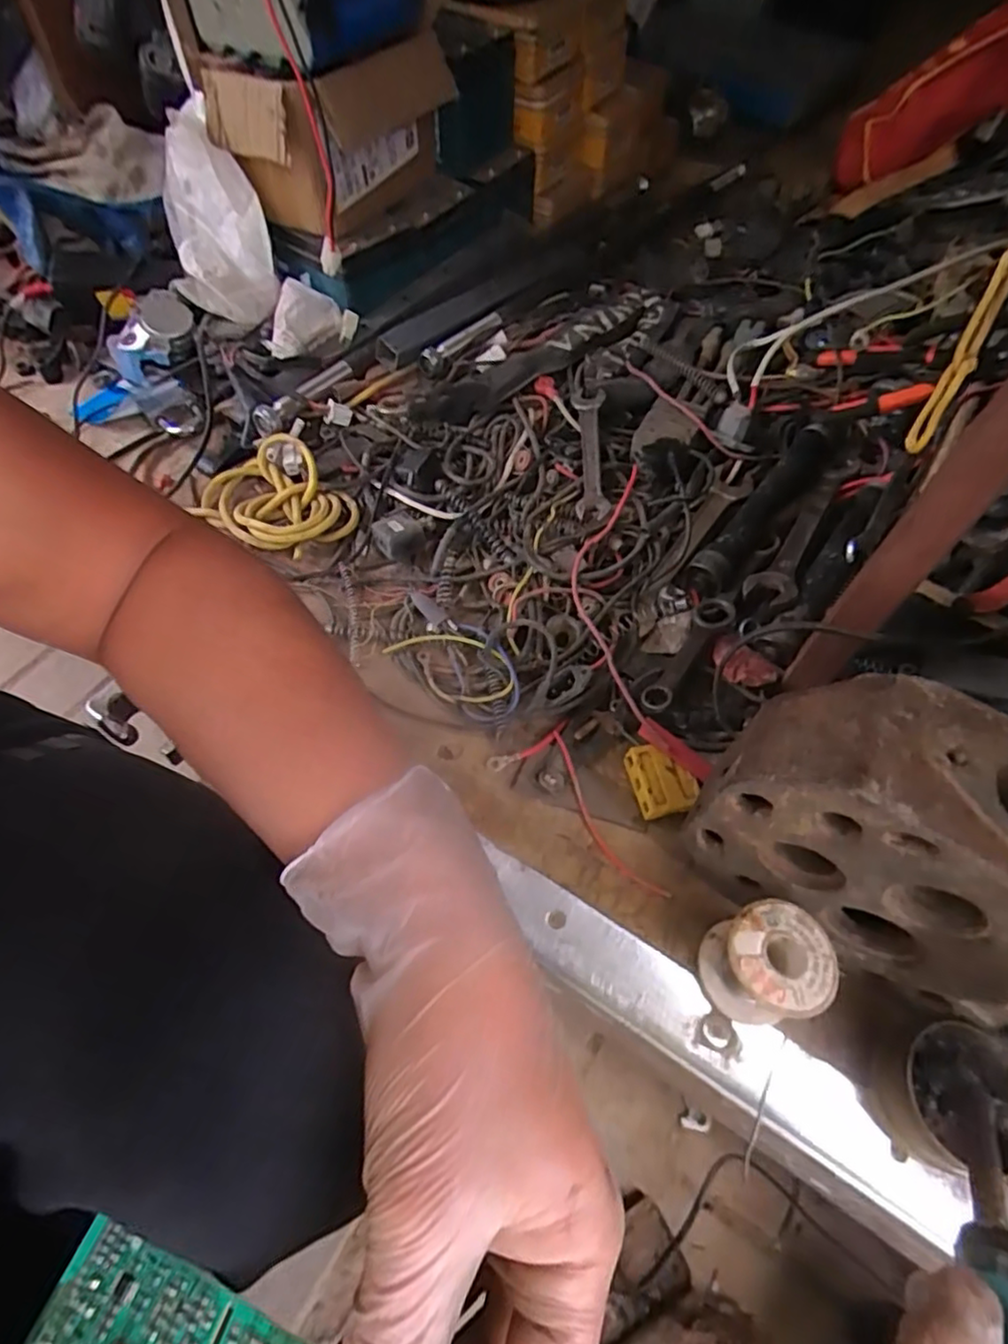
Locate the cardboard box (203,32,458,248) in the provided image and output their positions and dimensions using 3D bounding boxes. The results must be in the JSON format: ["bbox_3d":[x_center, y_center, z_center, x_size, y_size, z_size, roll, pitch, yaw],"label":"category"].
[{"bbox_3d":[-0.155,-0.511,0.599,0.112,0.117,0.209,27,61,14],"label":"cardboard box"}]

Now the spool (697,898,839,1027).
[{"bbox_3d":[0.141,0.158,0.345,0.056,0.054,0.053,1,58,-2],"label":"spool"}]

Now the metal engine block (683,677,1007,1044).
[{"bbox_3d":[0.206,0.095,0.322,0.203,0.157,0.081,29,62,15],"label":"metal engine block"}]

